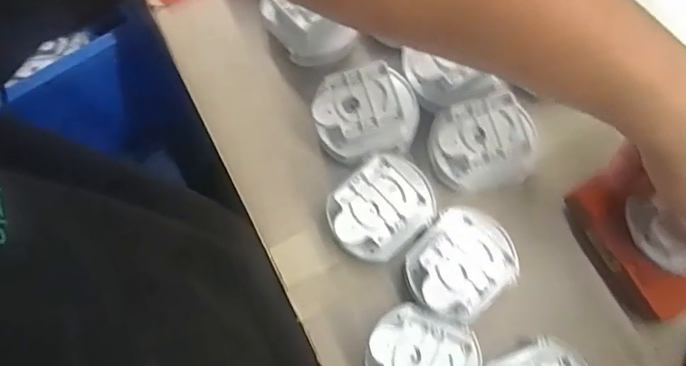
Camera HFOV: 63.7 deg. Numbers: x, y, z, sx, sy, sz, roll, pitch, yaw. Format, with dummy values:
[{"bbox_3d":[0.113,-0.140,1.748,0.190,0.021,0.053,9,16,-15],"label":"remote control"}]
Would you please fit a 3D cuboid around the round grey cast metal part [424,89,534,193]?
[{"bbox_3d":[0.089,-0.027,0.371,0.063,0.043,0.057,-10,75,-2],"label":"round grey cast metal part"}]

